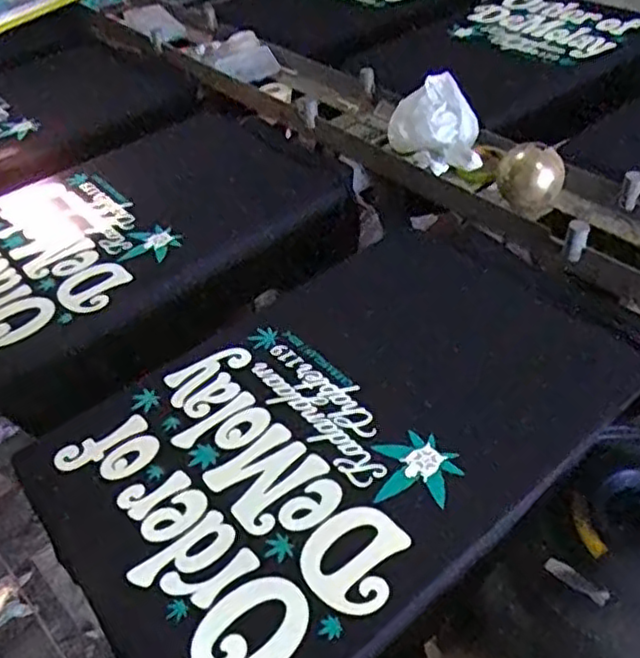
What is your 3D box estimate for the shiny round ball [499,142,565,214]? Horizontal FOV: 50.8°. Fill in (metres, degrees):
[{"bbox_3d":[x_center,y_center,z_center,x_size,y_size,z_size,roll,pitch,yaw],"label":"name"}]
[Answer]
[{"bbox_3d":[0.314,-0.221,1.011,0.099,0.090,0.089,8,44,16],"label":"shiny round ball"}]

